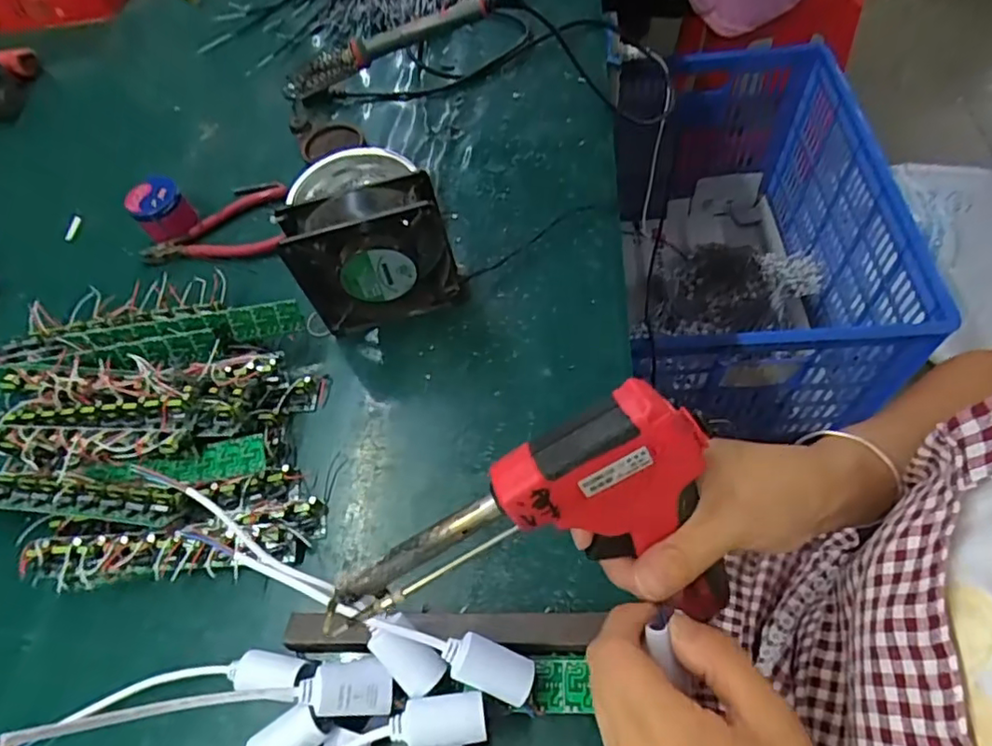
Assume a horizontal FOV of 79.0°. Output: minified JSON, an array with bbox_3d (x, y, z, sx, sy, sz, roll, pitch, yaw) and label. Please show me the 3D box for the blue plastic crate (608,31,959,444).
[{"bbox_3d":[0.447,-0.249,1.137,0.430,0.407,0.686,-3,57,5],"label":"blue plastic crate"}]

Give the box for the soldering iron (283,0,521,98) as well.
[{"bbox_3d":[-0.108,-0.319,0.583,0.259,0.035,0.029,-10,55,21],"label":"soldering iron"}]

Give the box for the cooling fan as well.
[{"bbox_3d":[-0.097,-0.094,0.484,0.126,0.110,0.042,-13,57,-2],"label":"cooling fan"}]

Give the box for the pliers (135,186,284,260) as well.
[{"bbox_3d":[-0.281,-0.149,0.603,0.153,0.026,0.080,-2,57,5],"label":"pliers"}]

